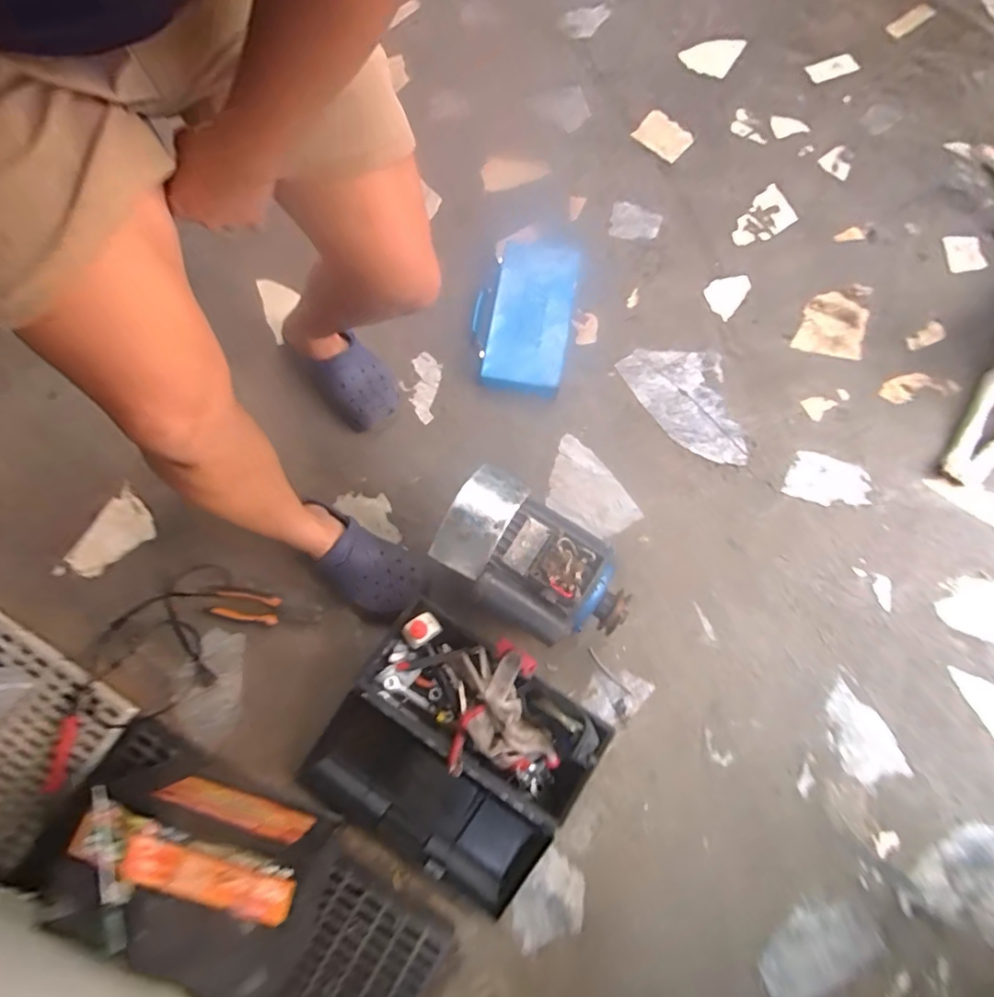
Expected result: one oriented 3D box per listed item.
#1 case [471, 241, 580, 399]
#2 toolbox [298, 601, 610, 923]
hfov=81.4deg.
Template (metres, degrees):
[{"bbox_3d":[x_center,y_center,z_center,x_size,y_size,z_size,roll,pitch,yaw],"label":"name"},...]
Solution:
[{"bbox_3d":[0.053,-0.372,1.145,0.187,0.055,0.346,10,75,1],"label":"case"},{"bbox_3d":[-0.068,0.393,0.888,0.378,0.128,0.339,31,76,6],"label":"toolbox"}]

